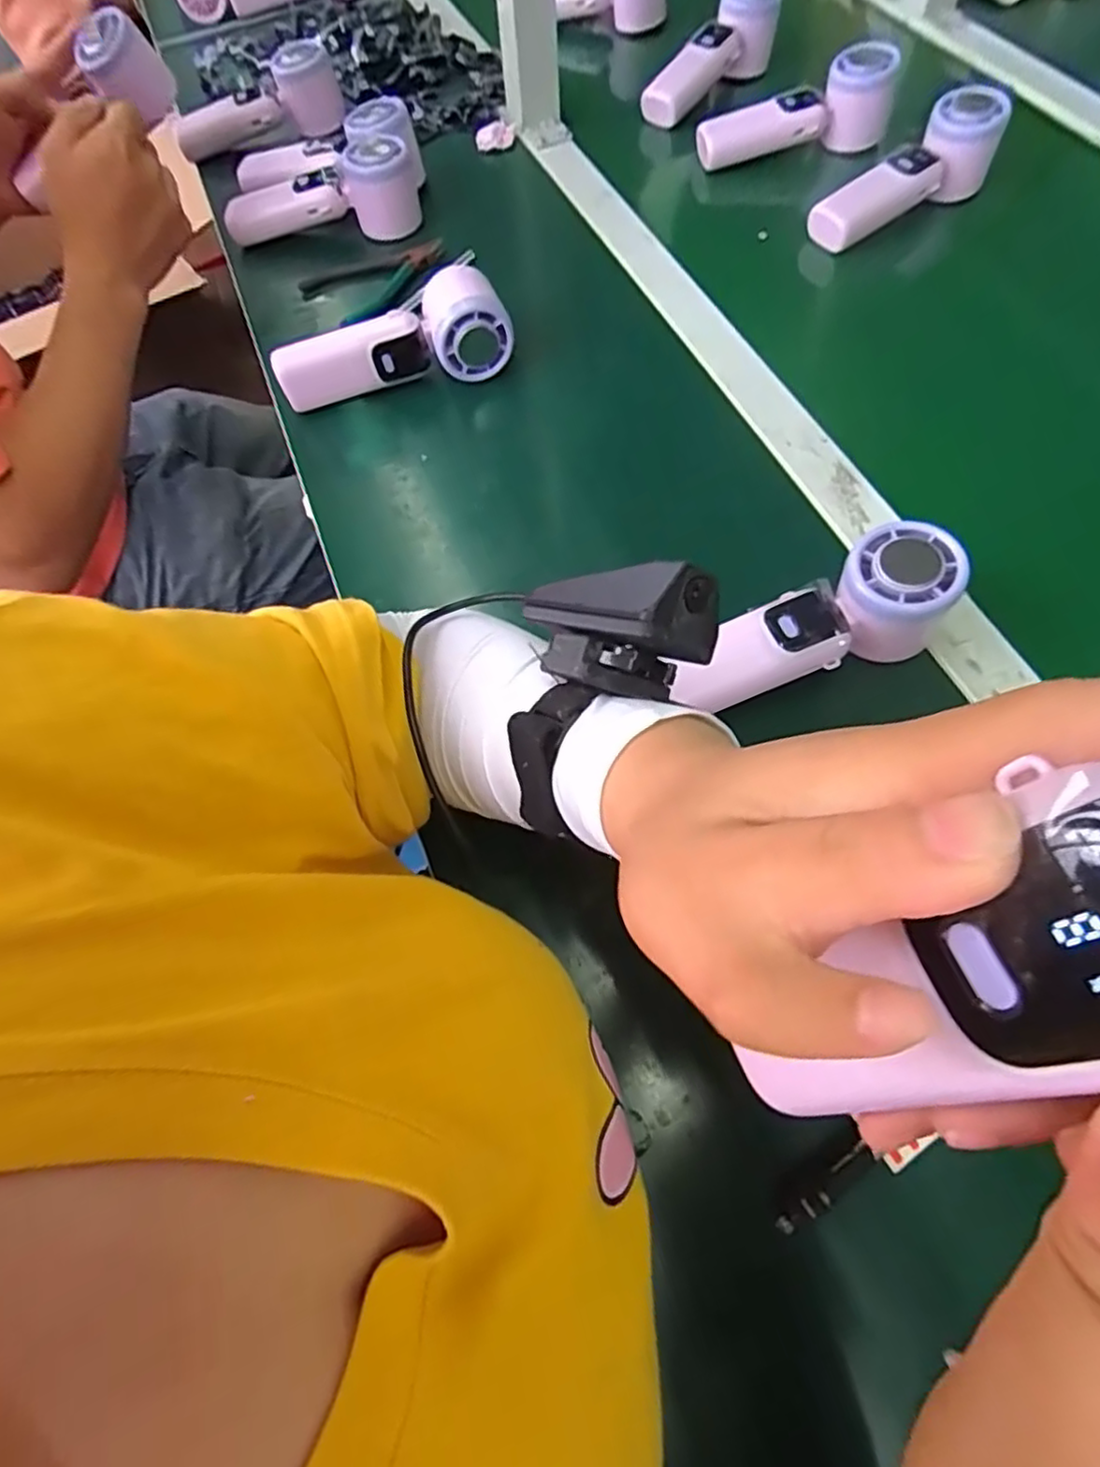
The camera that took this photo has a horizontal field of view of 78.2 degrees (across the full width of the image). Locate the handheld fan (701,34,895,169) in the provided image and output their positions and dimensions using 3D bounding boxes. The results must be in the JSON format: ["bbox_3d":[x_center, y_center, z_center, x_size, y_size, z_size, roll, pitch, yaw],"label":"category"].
[{"bbox_3d":[0.218,-0.541,0.602,0.167,0.061,0.045,-11,64,10],"label":"handheld fan"}]

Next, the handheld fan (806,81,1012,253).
[{"bbox_3d":[0.288,-0.447,0.553,0.168,0.051,0.052,-33,67,1],"label":"handheld fan"}]

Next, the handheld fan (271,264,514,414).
[{"bbox_3d":[-0.115,-0.285,0.494,0.169,0.065,0.054,-13,64,-4],"label":"handheld fan"}]

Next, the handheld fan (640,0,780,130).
[{"bbox_3d":[0.154,-0.650,0.657,0.155,0.064,0.046,-38,68,3],"label":"handheld fan"}]

